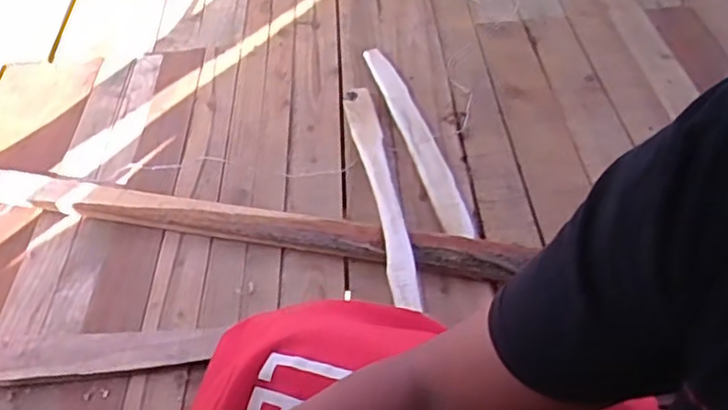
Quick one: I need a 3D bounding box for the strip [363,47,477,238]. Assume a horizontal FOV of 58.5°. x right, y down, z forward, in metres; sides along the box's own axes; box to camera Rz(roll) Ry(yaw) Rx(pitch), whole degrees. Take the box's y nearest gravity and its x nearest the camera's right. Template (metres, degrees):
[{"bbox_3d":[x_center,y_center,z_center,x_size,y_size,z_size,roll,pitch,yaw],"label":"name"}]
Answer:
[{"bbox_3d":[0.083,-0.124,1.042,0.055,0.025,0.459,-13,48,-8],"label":"strip"}]

